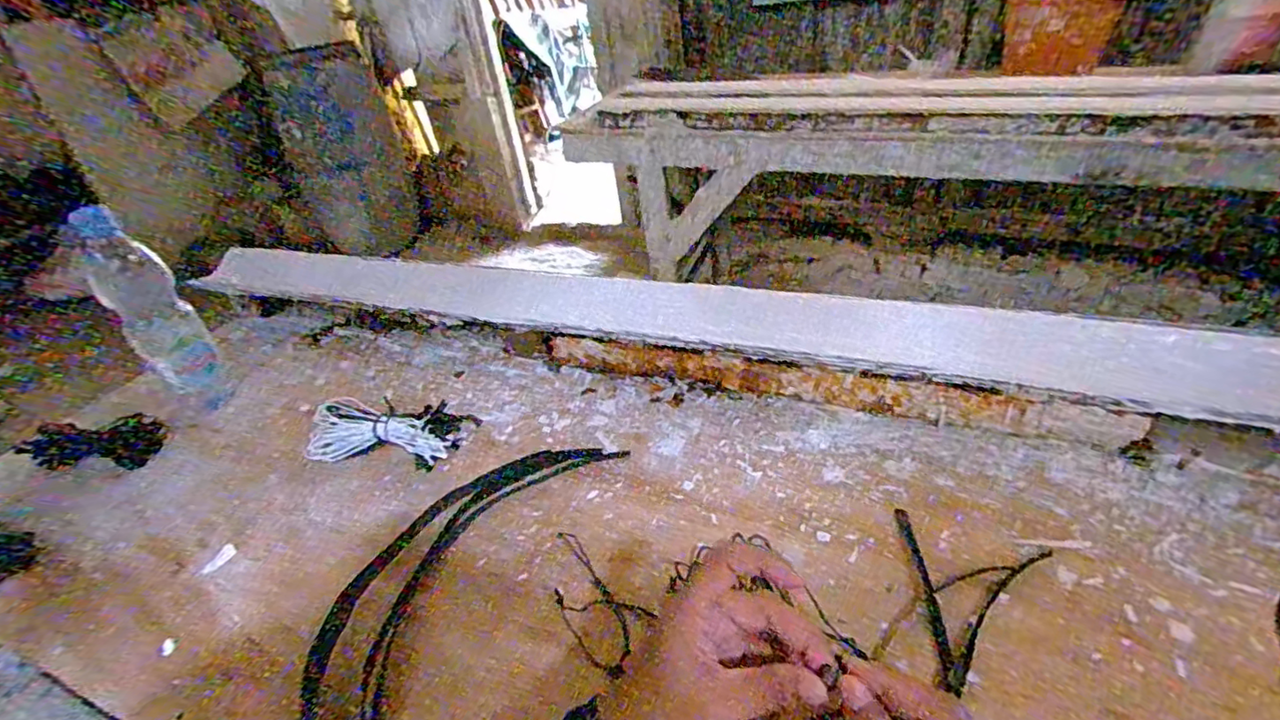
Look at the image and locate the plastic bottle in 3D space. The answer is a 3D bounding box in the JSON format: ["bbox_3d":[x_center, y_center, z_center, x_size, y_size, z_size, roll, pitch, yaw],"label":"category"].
[{"bbox_3d":[-0.511,-0.045,0.631,0.061,0.242,0.066,26,47,38],"label":"plastic bottle"}]

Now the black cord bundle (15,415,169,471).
[{"bbox_3d":[-0.605,0.094,0.663,0.019,0.064,0.114,21,11,35],"label":"black cord bundle"}]

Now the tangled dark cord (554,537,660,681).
[{"bbox_3d":[-0.043,0.173,0.448,0.052,0.018,0.118,-30,41,-29],"label":"tangled dark cord"}]

